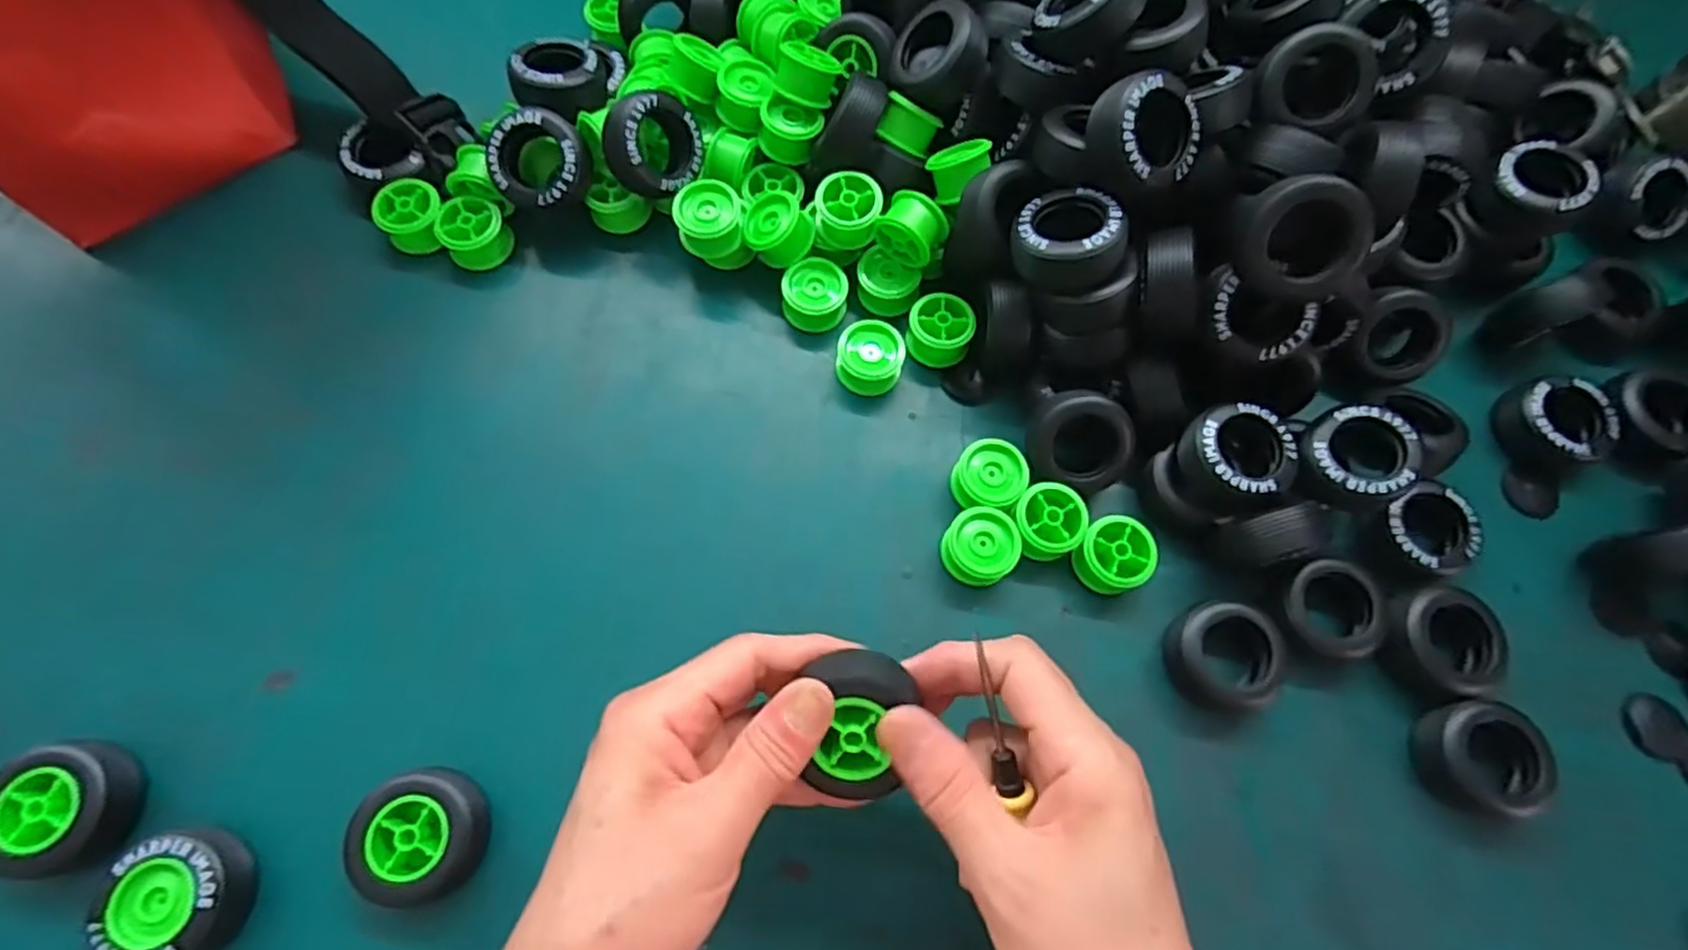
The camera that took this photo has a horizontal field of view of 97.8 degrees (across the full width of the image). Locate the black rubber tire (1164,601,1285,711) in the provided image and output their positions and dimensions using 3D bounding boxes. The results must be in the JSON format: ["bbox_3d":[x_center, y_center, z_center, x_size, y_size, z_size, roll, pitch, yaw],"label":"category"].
[{"bbox_3d":[0.175,0.083,0.338,0.050,0.024,0.044,14,72,3],"label":"black rubber tire"}]

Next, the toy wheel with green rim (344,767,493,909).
[{"bbox_3d":[-0.171,0.146,0.299,0.045,0.024,0.048,1,72,-2],"label":"toy wheel with green rim"}]

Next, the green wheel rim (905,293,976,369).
[{"bbox_3d":[0.050,-0.076,0.387,0.032,0.021,0.031,7,72,0],"label":"green wheel rim"}]

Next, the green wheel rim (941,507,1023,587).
[{"bbox_3d":[0.064,0.035,0.352,0.036,0.022,0.034,1,72,-2],"label":"green wheel rim"}]

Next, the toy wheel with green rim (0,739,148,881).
[{"bbox_3d":[-0.316,0.135,0.299,0.039,0.029,0.049,-4,72,-3],"label":"toy wheel with green rim"}]

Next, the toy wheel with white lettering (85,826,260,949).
[{"bbox_3d":[-0.260,0.165,0.288,0.043,0.025,0.048,-3,72,-3],"label":"toy wheel with white lettering"}]

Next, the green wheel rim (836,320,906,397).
[{"bbox_3d":[0.014,-0.060,0.380,0.033,0.024,0.032,14,72,3],"label":"green wheel rim"}]

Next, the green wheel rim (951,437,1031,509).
[{"bbox_3d":[0.071,0.002,0.363,0.034,0.022,0.033,9,72,1],"label":"green wheel rim"}]

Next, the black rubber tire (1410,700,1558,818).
[{"bbox_3d":[0.285,0.125,0.329,0.047,0.023,0.043,14,72,3],"label":"black rubber tire"}]

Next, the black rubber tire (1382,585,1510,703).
[{"bbox_3d":[0.277,0.078,0.342,0.048,0.022,0.049,1,72,-2],"label":"black rubber tire"}]

